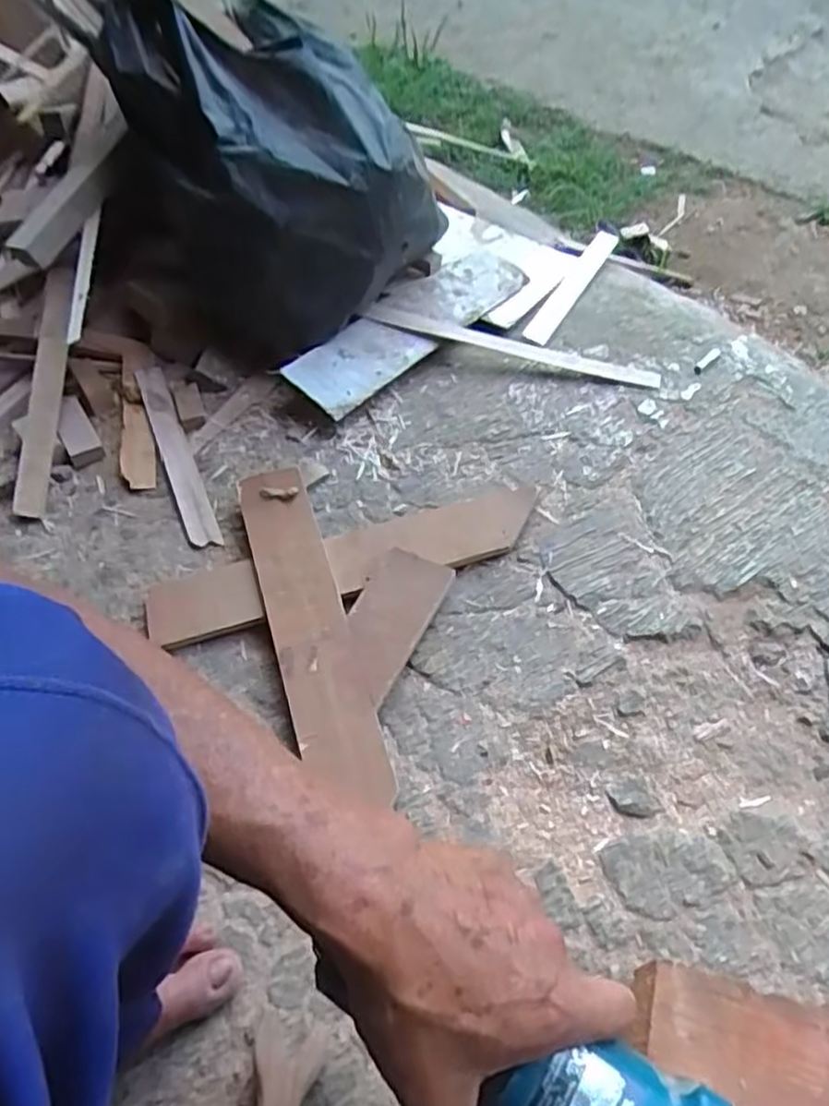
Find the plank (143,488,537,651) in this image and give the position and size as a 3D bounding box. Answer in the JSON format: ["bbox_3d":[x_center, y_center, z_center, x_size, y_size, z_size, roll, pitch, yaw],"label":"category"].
[{"bbox_3d":[-0.060,0.008,0.656,0.355,0.016,0.069,-15,52,-8],"label":"plank"}]

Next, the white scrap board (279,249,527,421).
[{"bbox_3d":[0.001,-0.267,0.838,0.090,0.016,0.345,43,61,11],"label":"white scrap board"}]

